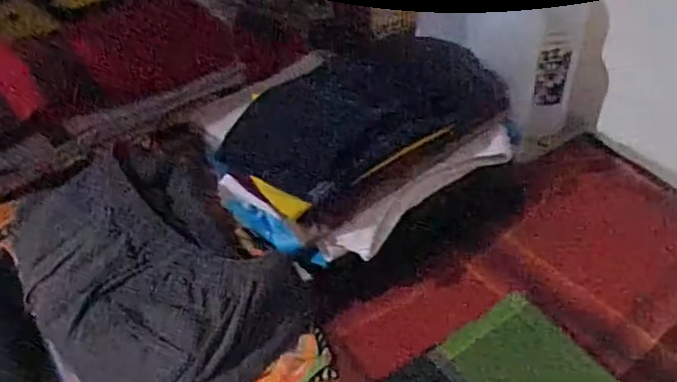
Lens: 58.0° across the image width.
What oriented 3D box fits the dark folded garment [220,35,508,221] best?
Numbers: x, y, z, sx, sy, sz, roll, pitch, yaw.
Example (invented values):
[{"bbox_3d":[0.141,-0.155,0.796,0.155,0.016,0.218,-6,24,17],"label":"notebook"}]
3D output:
[{"bbox_3d":[0.027,-0.080,0.607,0.258,0.070,0.150,-25,44,-26],"label":"dark folded garment"}]

